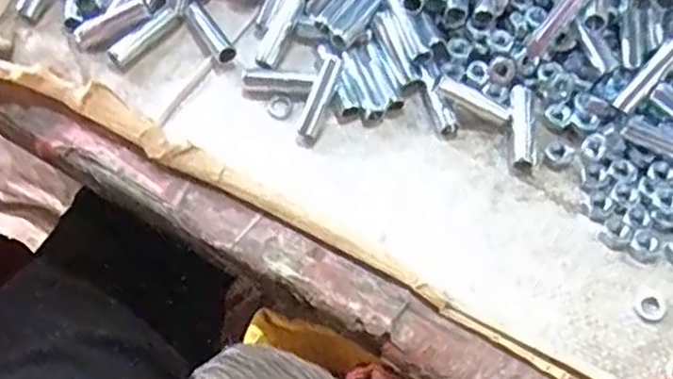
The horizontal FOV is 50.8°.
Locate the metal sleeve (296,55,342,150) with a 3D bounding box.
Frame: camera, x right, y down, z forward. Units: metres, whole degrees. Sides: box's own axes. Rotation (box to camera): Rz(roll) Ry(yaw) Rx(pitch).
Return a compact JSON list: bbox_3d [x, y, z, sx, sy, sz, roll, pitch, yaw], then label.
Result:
[{"bbox_3d":[-0.008,-0.045,0.368,0.009,0.008,0.048,21,88,9],"label":"metal sleeve"}]

